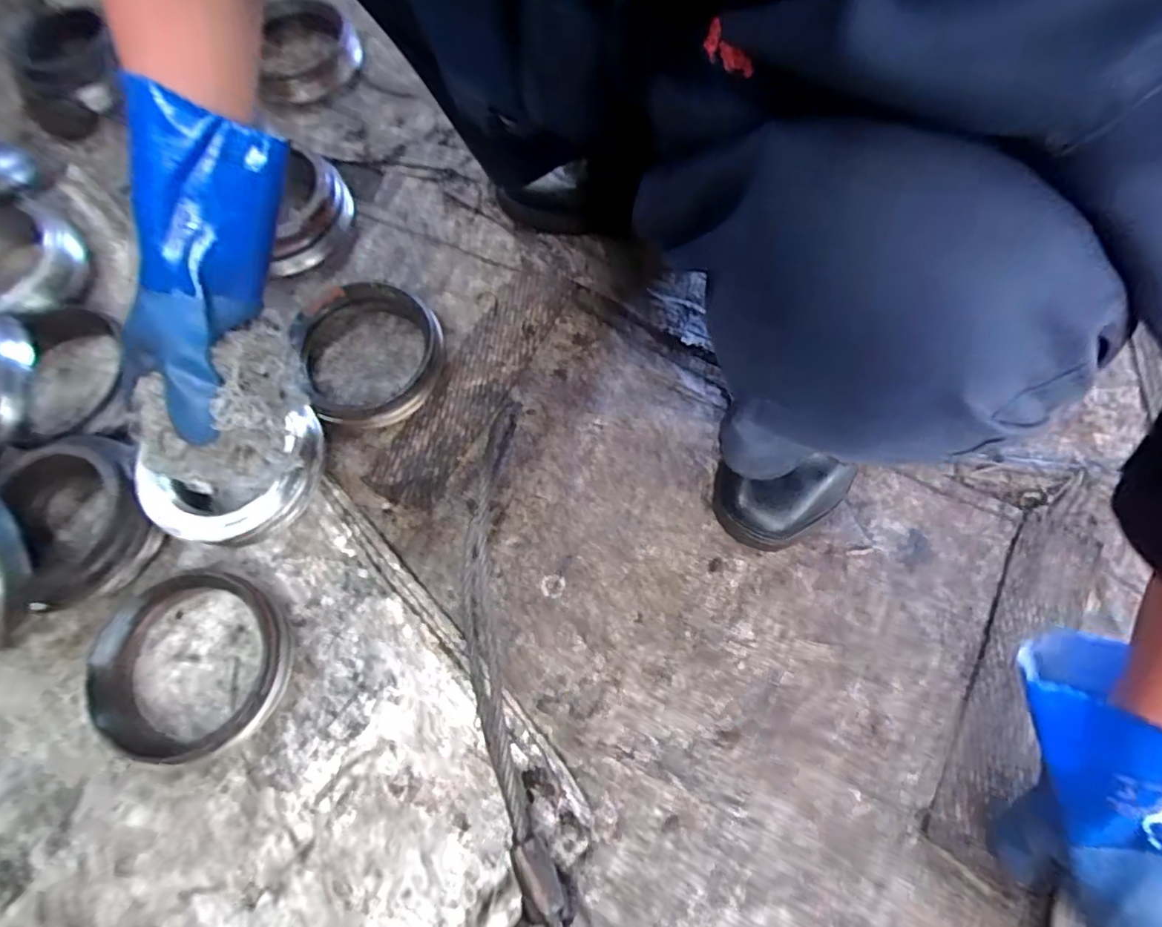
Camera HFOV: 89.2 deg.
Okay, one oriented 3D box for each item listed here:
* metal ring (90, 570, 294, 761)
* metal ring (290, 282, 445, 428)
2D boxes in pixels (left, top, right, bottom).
[{"bbox_3d":[-0.336,0.172,0.508,0.162,0.042,0.150,11,69,7],"label":"metal ring"},{"bbox_3d":[-0.216,-0.117,0.603,0.141,0.044,0.159,1,68,3],"label":"metal ring"}]

